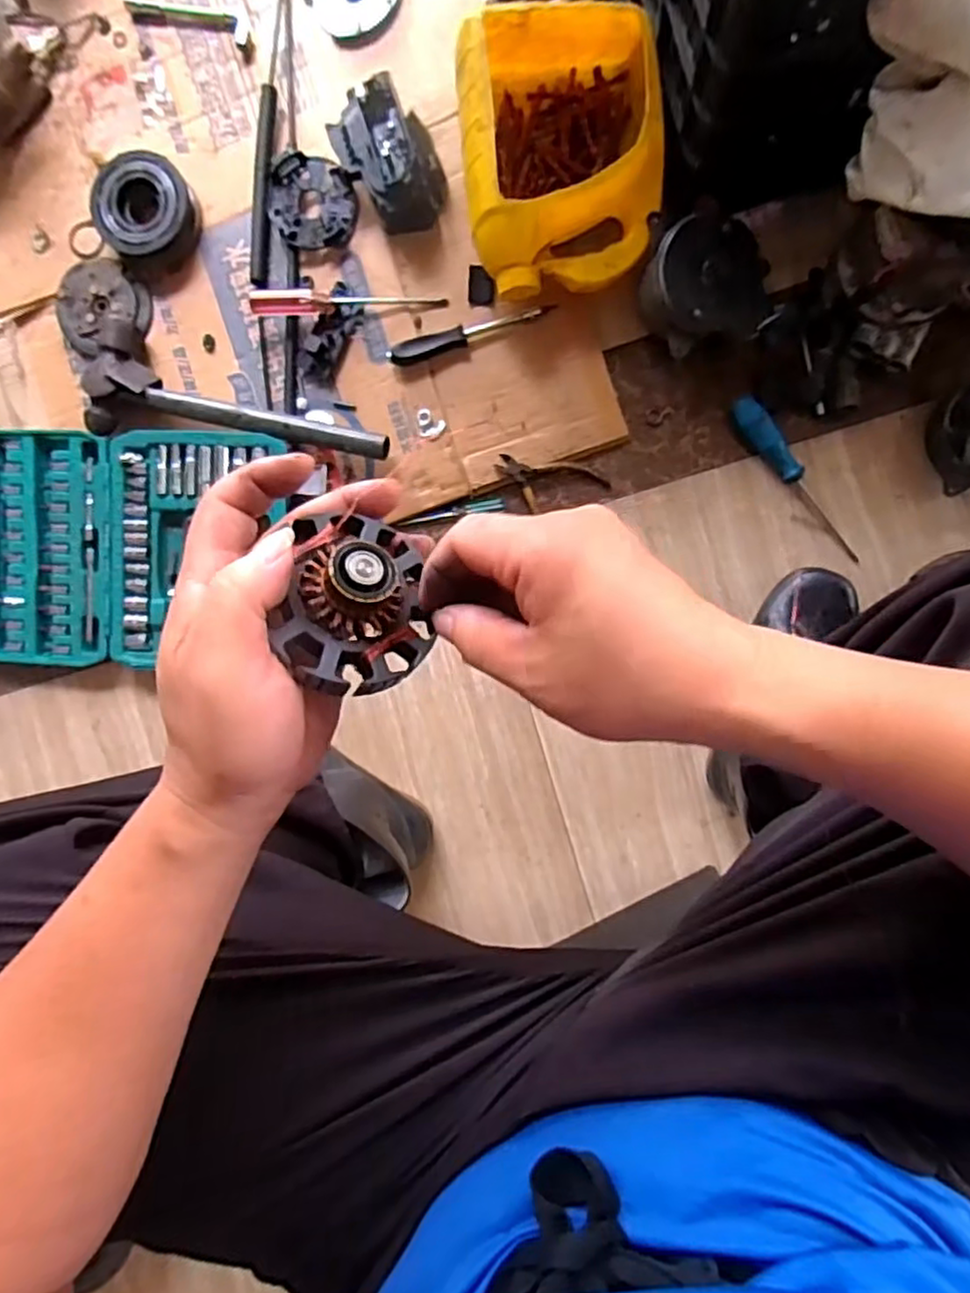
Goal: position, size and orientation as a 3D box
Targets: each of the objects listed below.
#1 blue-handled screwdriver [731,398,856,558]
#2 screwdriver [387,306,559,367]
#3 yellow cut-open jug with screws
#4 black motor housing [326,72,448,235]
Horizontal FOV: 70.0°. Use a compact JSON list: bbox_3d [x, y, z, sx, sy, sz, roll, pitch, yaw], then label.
[{"bbox_3d":[0.308,-0.166,0.683,0.025,0.027,0.193,-37,85,7],"label":"blue-handled screwdriver"},{"bbox_3d":[-0.016,-0.317,0.697,0.166,0.024,0.022,-13,88,9],"label":"screwdriver"},{"bbox_3d":[0.072,-0.450,0.644,0.175,0.110,0.231,-3,92,6],"label":"yellow cut-open jug with screws"},{"bbox_3d":[-0.093,-0.480,0.684,0.081,0.061,0.122,-36,88,6],"label":"black motor housing"}]

